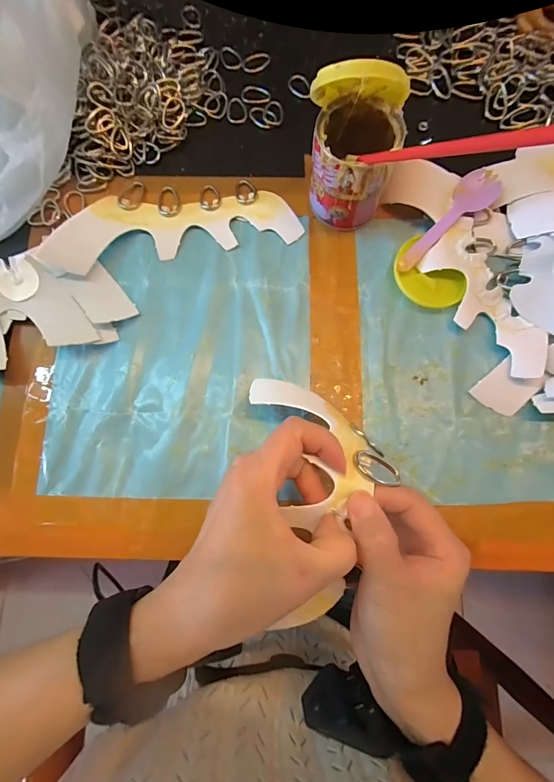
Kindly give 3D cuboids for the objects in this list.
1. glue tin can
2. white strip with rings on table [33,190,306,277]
[{"bbox_3d":[0.058,-0.184,0.278,0.066,0.104,0.067,0,78,1],"label":"glue tin can"},{"bbox_3d":[-0.090,-0.147,0.314,0.215,0.020,0.065,-9,78,-1],"label":"white strip with rings on table"}]

